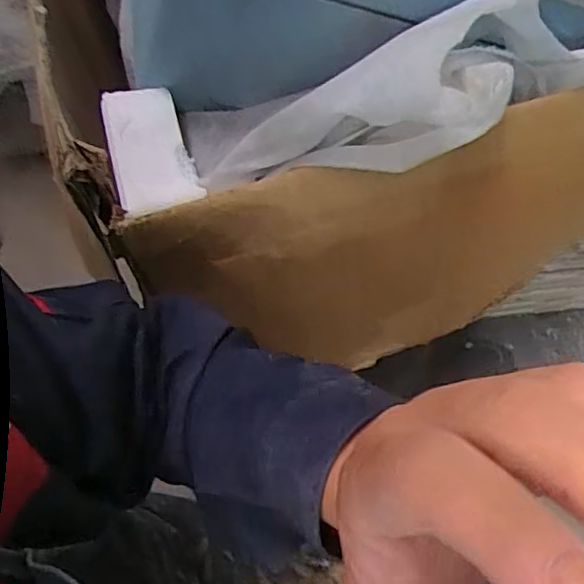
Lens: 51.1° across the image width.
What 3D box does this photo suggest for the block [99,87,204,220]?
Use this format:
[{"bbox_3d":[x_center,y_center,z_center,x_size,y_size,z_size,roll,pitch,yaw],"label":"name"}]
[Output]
[{"bbox_3d":[-0.108,-0.107,0.460,0.057,0.023,0.117,-14,57,-12],"label":"block"}]

